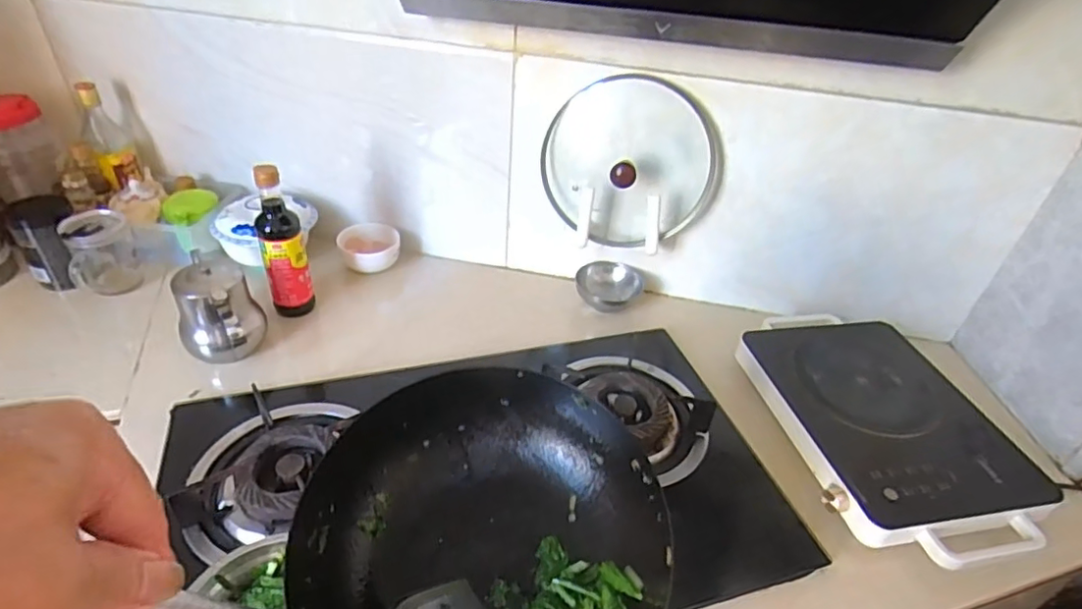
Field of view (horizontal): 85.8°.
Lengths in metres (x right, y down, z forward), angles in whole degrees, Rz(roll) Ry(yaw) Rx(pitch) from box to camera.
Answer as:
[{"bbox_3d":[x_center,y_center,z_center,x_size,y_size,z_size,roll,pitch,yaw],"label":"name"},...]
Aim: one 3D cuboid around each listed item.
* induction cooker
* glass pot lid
[{"bbox_3d":[0.473,0.151,0.817,0.285,0.043,0.421,-1,38,-9],"label":"induction cooker"},{"bbox_3d":[0.134,-0.208,0.922,0.272,0.247,0.104,13,38,10],"label":"glass pot lid"}]

